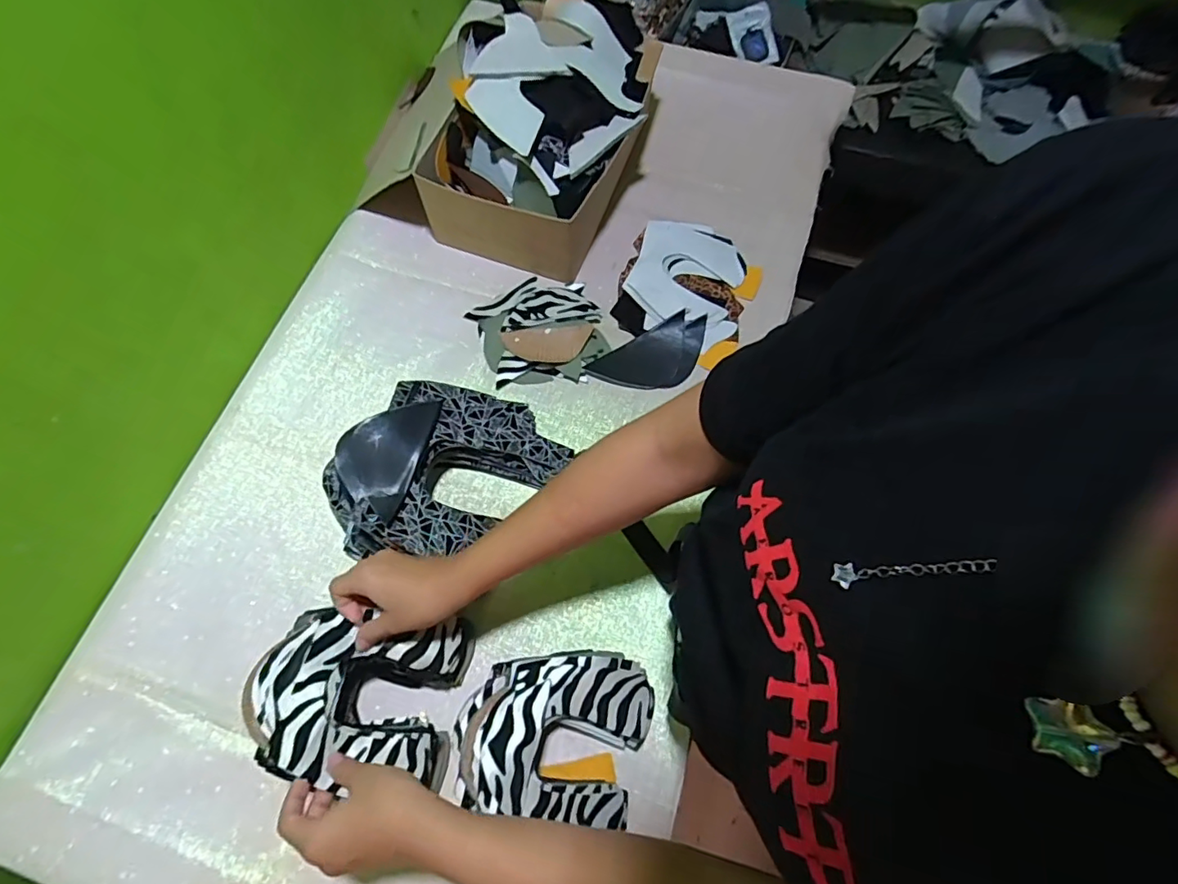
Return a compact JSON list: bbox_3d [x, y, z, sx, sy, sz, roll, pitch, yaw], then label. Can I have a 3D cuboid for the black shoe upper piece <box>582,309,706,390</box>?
[{"bbox_3d":[0.082,-0.100,0.654,0.151,0.018,0.075,-27,71,-10],"label":"black shoe upper piece"}]

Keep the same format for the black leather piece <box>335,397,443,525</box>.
[{"bbox_3d":[-0.198,0.006,0.531,0.072,0.012,0.124,25,66,-19],"label":"black leather piece"}]

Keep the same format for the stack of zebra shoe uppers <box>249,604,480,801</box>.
[{"bbox_3d":[-0.201,0.222,0.490,0.158,0.100,0.127,5,68,2],"label":"stack of zebra shoe uppers"}]

